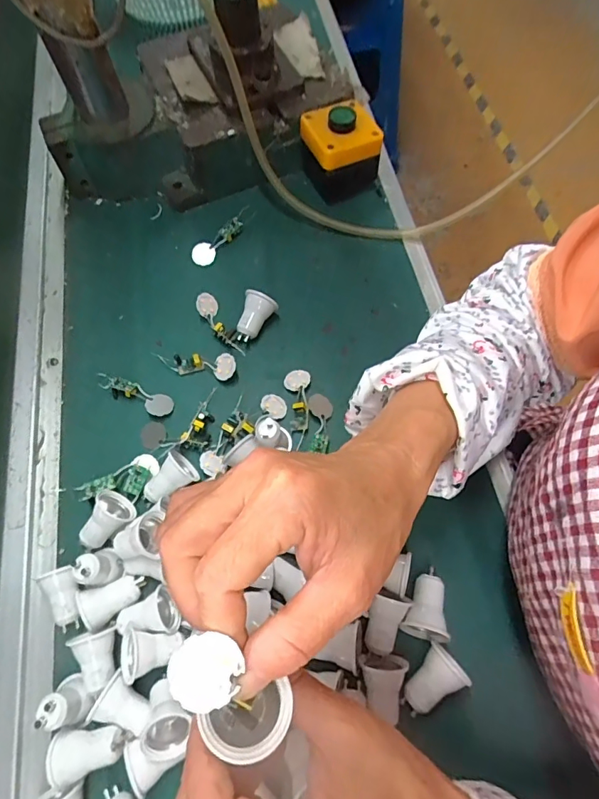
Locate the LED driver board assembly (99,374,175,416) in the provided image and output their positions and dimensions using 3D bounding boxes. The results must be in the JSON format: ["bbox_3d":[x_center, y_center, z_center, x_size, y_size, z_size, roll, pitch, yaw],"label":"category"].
[{"bbox_3d":[-0.153,-0.005,0.420,0.078,0.007,0.021,20,69,9],"label":"LED driver board assembly"}]

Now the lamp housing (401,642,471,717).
[{"bbox_3d":[0.089,0.197,0.320,0.044,0.031,0.028,-34,70,-13],"label":"lamp housing"}]

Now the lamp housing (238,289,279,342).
[{"bbox_3d":[-0.041,-0.078,0.440,0.030,0.031,0.040,14,68,7],"label":"lamp housing"}]

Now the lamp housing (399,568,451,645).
[{"bbox_3d":[0.091,0.147,0.329,0.030,0.032,0.046,12,68,6],"label":"lamp housing"}]

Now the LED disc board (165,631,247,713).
[{"bbox_3d":[-0.032,0.090,0.151,0.023,0.004,0.023,5,80,-13],"label":"LED disc board"}]

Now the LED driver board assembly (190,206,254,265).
[{"bbox_3d":[-0.084,-0.184,0.501,0.028,0.009,0.089,33,71,14],"label":"LED driver board assembly"}]

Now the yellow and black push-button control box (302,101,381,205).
[{"bbox_3d":[0.046,-0.271,0.493,0.073,0.069,0.070,-21,68,-7],"label":"yellow and black push-button control box"}]

